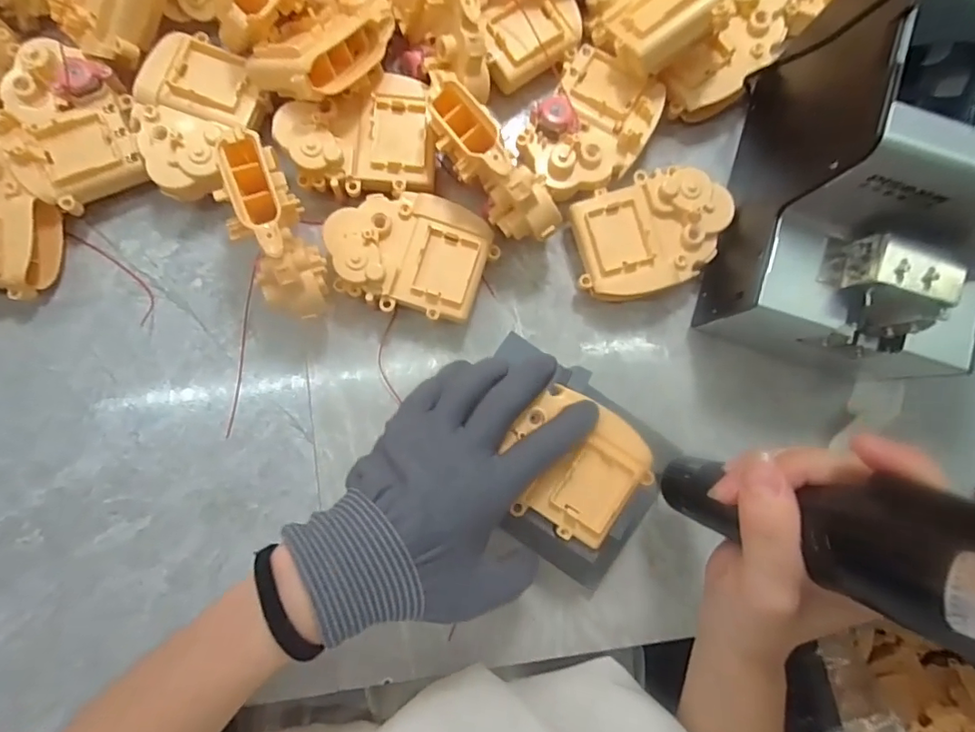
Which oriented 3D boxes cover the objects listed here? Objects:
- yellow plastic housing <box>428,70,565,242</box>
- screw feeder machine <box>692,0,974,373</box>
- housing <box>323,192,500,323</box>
[{"bbox_3d":[-0.003,-0.122,0.306,0.037,0.049,0.115,-36,88,-5],"label":"yellow plastic housing"},{"bbox_3d":[0.224,-0.094,0.293,0.137,0.142,0.177,12,84,-3],"label":"screw feeder machine"},{"bbox_3d":[-0.048,-0.070,0.329,0.095,0.034,0.074,22,84,-1],"label":"housing"}]

